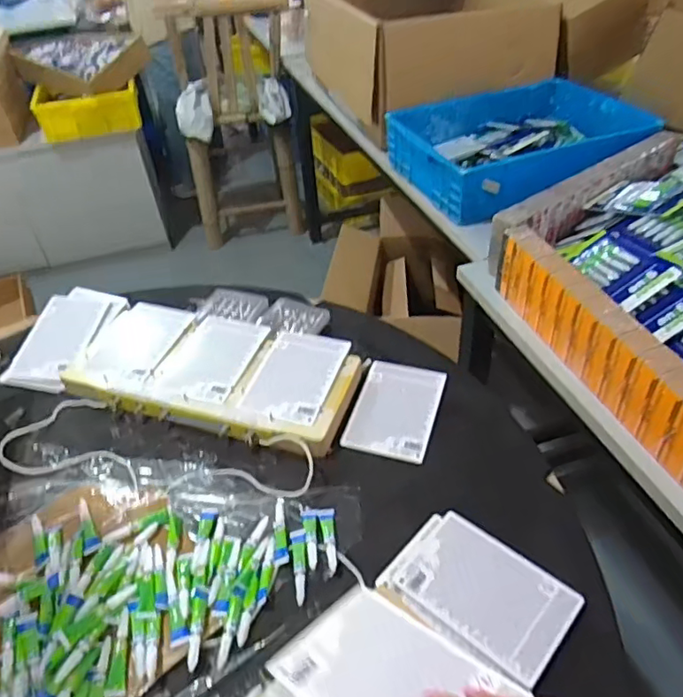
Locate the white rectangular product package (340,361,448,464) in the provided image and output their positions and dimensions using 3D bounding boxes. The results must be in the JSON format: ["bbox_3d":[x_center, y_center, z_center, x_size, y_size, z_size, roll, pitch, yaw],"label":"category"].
[{"bbox_3d":[0.079,0.085,0.830,0.116,0.010,0.171,10,43,16],"label":"white rectangular product package"}]

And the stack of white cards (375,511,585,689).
[{"bbox_3d":[0.149,0.256,0.618,0.181,0.014,0.117,30,52,33],"label":"stack of white cards"}]

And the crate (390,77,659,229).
[{"bbox_3d":[0.402,-0.470,1.331,0.507,0.117,0.421,-15,42,-11],"label":"crate"}]

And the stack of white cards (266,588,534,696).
[{"bbox_3d":[0.045,0.260,0.434,0.125,0.008,0.181,-21,28,-35],"label":"stack of white cards"}]

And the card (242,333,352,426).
[{"bbox_3d":[-0.063,0.037,0.828,0.110,0.014,0.164,9,43,16],"label":"card"}]

